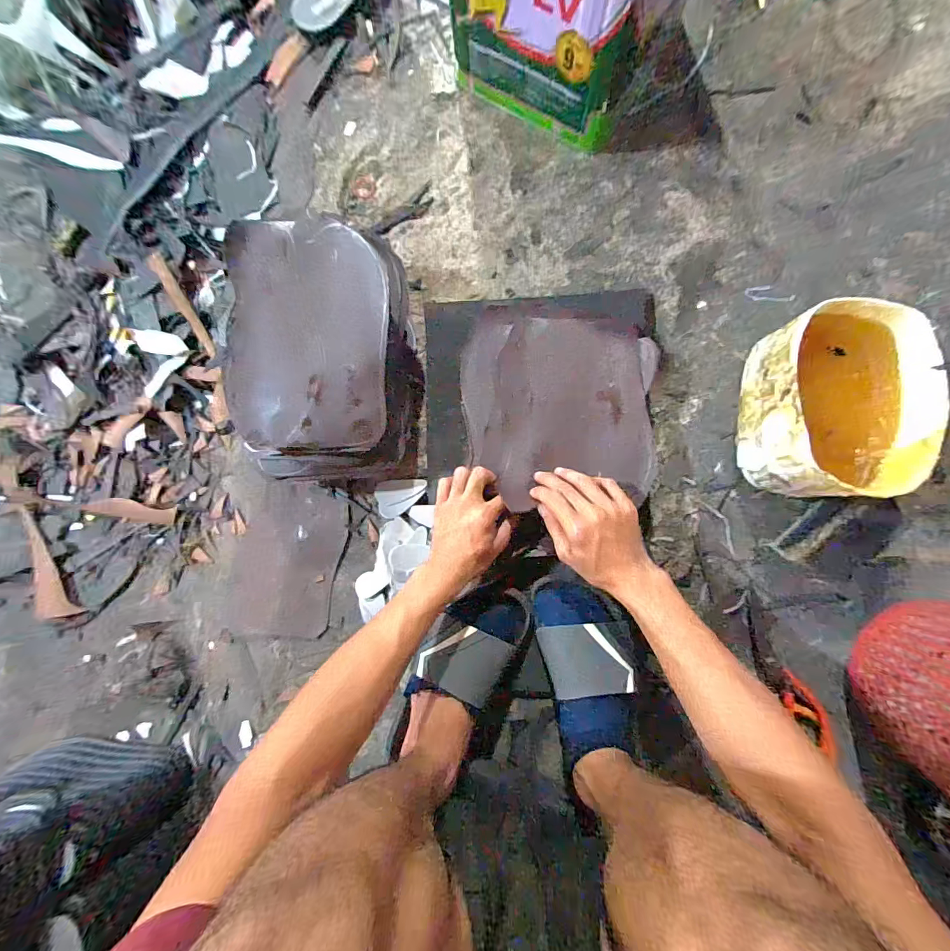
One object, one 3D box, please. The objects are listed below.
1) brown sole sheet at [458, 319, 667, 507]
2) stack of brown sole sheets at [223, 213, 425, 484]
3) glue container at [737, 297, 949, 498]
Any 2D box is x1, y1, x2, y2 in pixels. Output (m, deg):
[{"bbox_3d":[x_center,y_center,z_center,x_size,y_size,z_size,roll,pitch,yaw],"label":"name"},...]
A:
[{"bbox_3d":[0.097,-0.082,0.497,0.231,0.025,0.235,4,83,10],"label":"brown sole sheet"},{"bbox_3d":[-0.173,-0.140,0.505,0.184,0.136,0.283,-1,87,3],"label":"stack of brown sole sheets"},{"bbox_3d":[0.383,-0.076,0.454,0.132,0.136,0.193,0,87,3],"label":"glue container"}]

